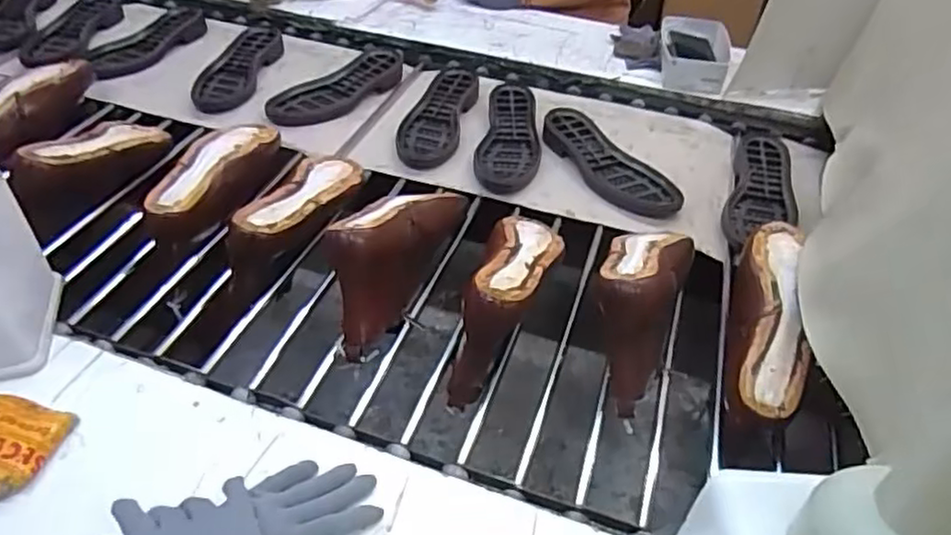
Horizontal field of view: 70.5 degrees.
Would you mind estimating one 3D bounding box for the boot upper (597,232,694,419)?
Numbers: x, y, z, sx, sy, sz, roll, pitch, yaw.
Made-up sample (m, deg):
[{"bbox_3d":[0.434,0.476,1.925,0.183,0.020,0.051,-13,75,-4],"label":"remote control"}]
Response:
[{"bbox_3d":[0.185,0.028,0.752,0.092,0.125,0.253,16,44,13],"label":"boot upper"}]

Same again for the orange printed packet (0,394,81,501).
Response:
[{"bbox_3d":[-0.413,0.154,0.585,0.094,0.028,0.085,13,44,10],"label":"orange printed packet"}]

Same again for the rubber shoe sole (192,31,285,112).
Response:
[{"bbox_3d":[-0.427,-0.365,1.215,0.106,0.021,0.282,4,43,1],"label":"rubber shoe sole"}]

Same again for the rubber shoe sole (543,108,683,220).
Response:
[{"bbox_3d":[0.206,-0.163,1.023,0.096,0.032,0.276,-19,47,-23],"label":"rubber shoe sole"}]

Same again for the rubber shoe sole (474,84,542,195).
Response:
[{"bbox_3d":[0.058,-0.210,1.068,0.094,0.023,0.293,8,43,5],"label":"rubber shoe sole"}]

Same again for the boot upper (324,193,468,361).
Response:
[{"bbox_3d":[-0.098,-0.023,0.793,0.094,0.109,0.258,18,45,15],"label":"boot upper"}]

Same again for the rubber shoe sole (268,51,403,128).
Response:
[{"bbox_3d":[-0.234,-0.317,1.173,0.101,0.021,0.291,28,48,24],"label":"rubber shoe sole"}]

